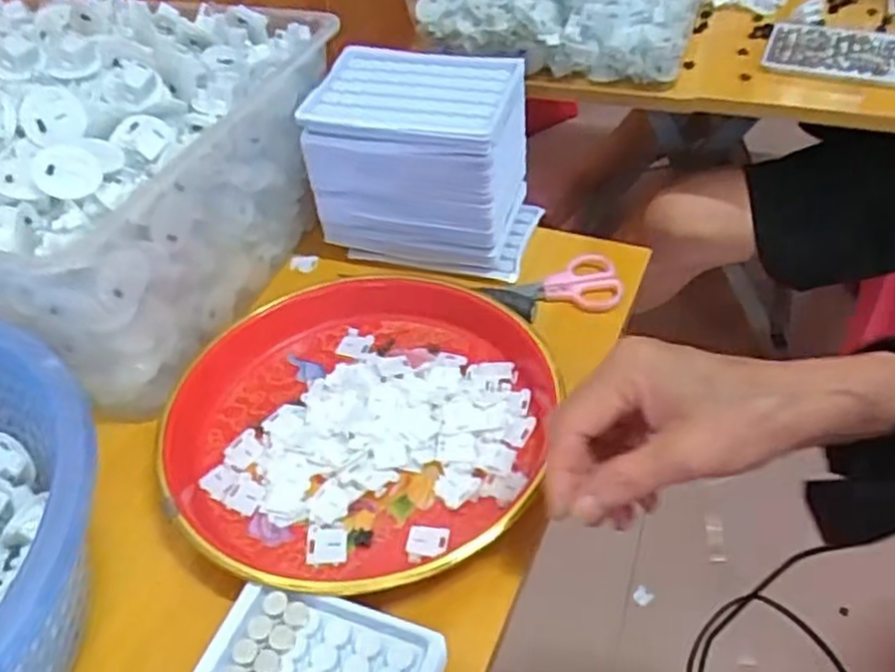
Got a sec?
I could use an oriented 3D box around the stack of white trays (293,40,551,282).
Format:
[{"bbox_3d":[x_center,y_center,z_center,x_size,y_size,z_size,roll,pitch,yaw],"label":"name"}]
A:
[{"bbox_3d":[-0.013,-0.122,0.546,0.144,0.117,0.099,7,45,12],"label":"stack of white trays"}]

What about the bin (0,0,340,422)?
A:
[{"bbox_3d":[-0.260,-0.117,0.518,0.282,0.159,0.288,12,47,16],"label":"bin"}]

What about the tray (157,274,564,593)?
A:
[{"bbox_3d":[-0.051,0.046,0.441,0.206,0.029,0.220,-2,44,2],"label":"tray"}]

